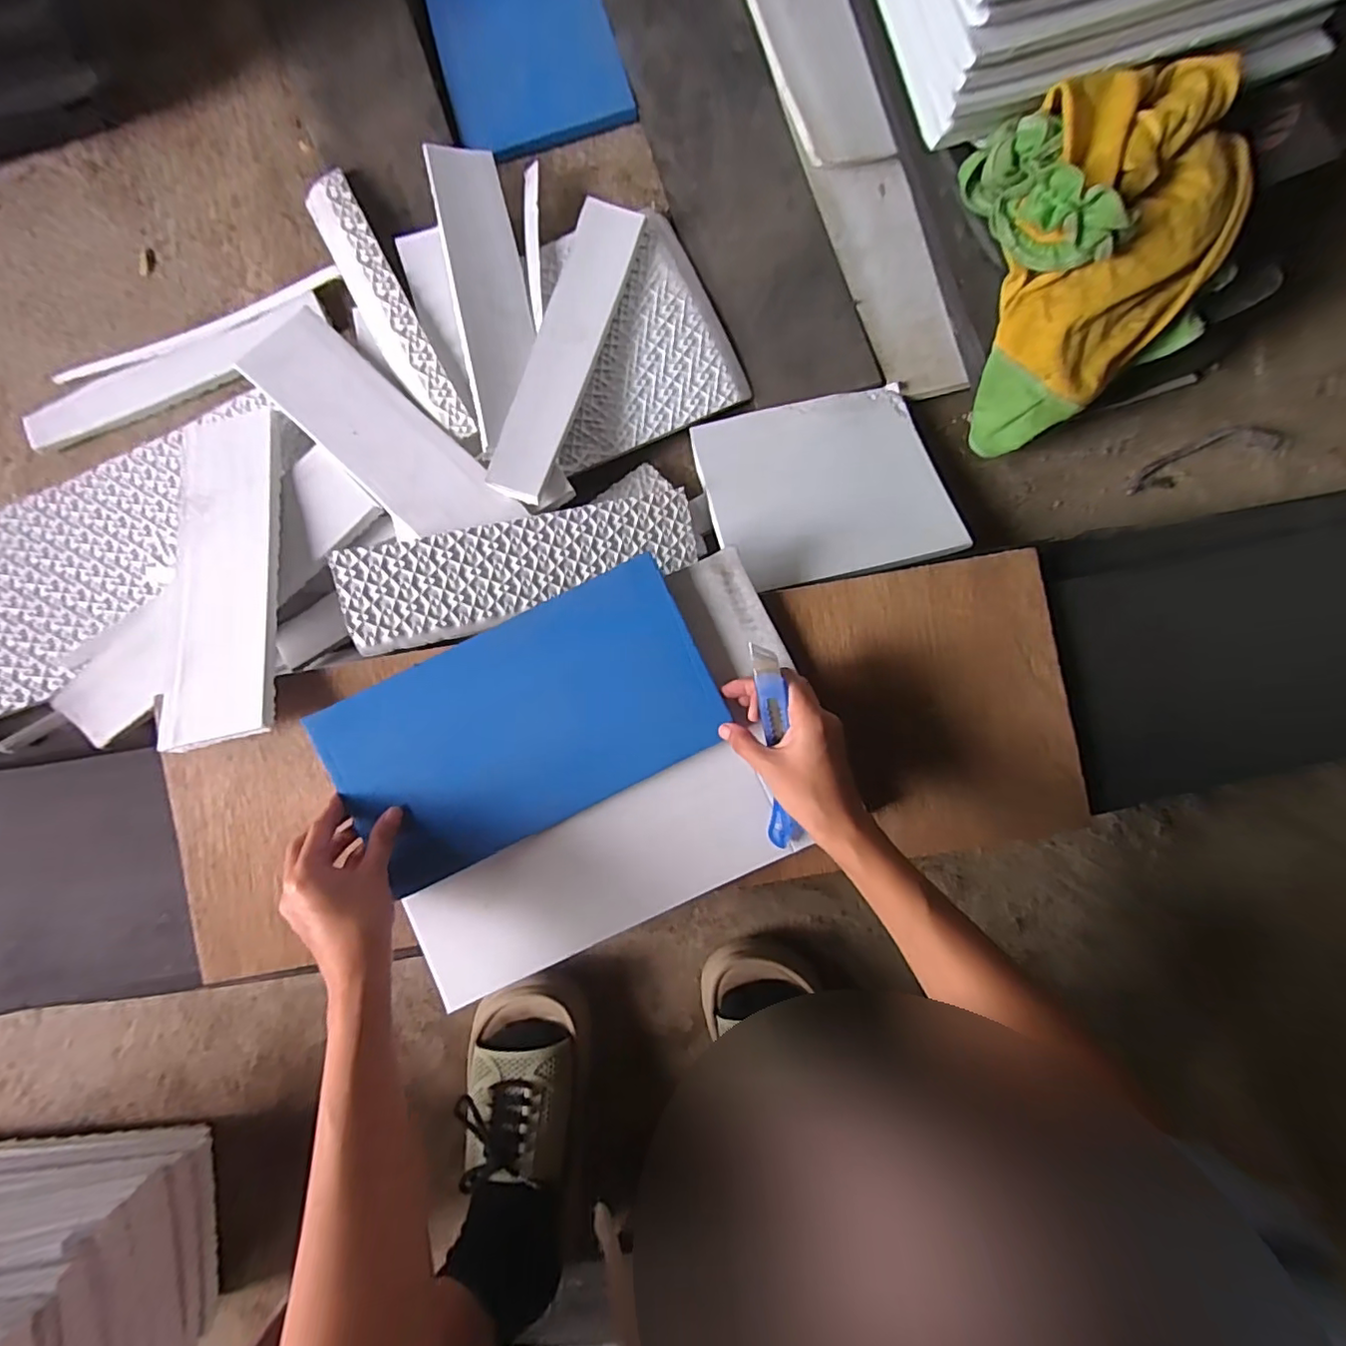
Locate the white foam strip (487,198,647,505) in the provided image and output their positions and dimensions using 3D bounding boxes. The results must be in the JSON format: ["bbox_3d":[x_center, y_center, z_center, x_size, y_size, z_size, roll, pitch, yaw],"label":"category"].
[{"bbox_3d":[-0.093,-0.278,0.498,0.053,0.012,0.278,18,82,-2],"label":"white foam strip"}]

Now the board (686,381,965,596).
[{"bbox_3d":[0.131,-0.163,0.507,0.198,0.009,0.178,-13,72,0],"label":"board"}]

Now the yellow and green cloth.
[{"bbox_3d":[0.330,-0.313,0.451,0.169,0.133,0.200,-16,89,-2],"label":"yellow and green cloth"}]

